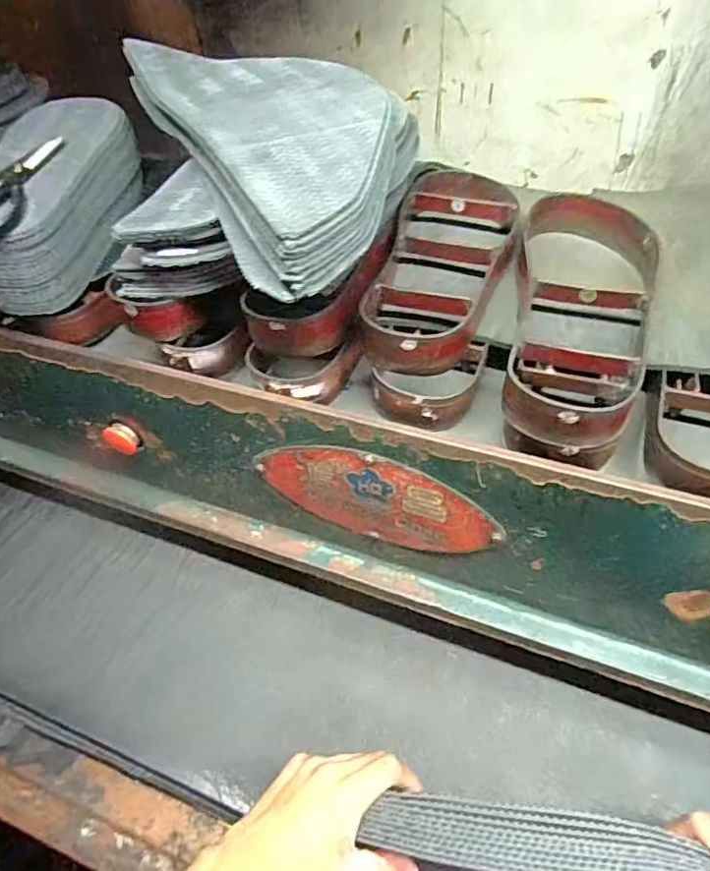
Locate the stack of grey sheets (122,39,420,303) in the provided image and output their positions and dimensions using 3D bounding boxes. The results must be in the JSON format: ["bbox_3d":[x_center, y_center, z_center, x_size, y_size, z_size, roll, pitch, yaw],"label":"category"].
[{"bbox_3d":[-0.042,-0.256,0.461,0.210,0.063,0.358,-21,50,-14],"label":"stack of grey sheets"}]

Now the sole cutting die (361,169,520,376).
[{"bbox_3d":[0.087,-0.159,0.512,0.116,0.055,0.296,8,50,12],"label":"sole cutting die"}]

